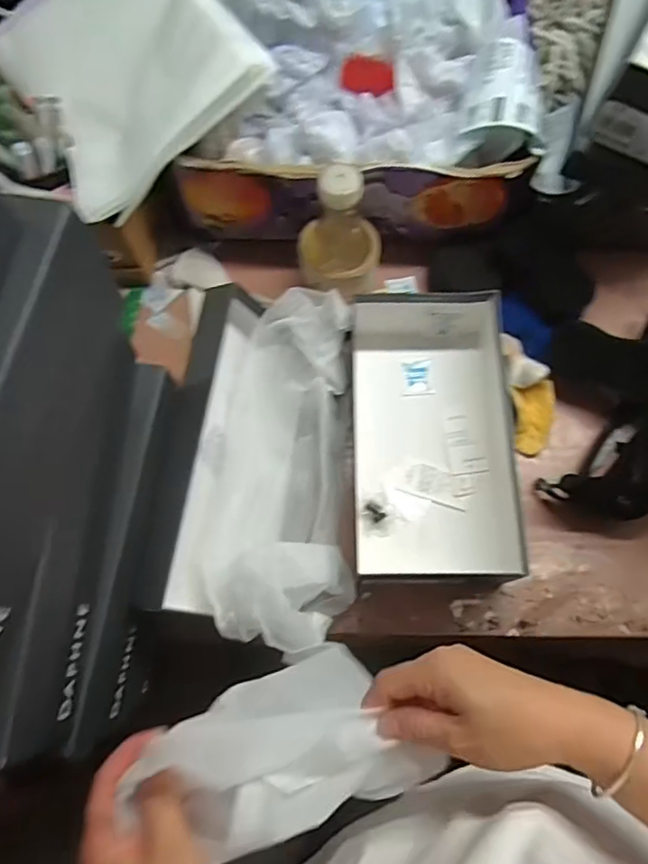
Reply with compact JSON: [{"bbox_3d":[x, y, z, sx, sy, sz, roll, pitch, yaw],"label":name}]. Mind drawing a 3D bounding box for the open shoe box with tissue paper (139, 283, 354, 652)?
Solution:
[{"bbox_3d":[-0.051,0.021,0.561,0.158,0.123,0.332,6,72,4],"label":"open shoe box with tissue paper"}]

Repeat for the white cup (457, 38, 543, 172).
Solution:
[{"bbox_3d":[0.191,-0.344,0.613,0.084,0.068,0.104,10,72,5],"label":"white cup"}]

